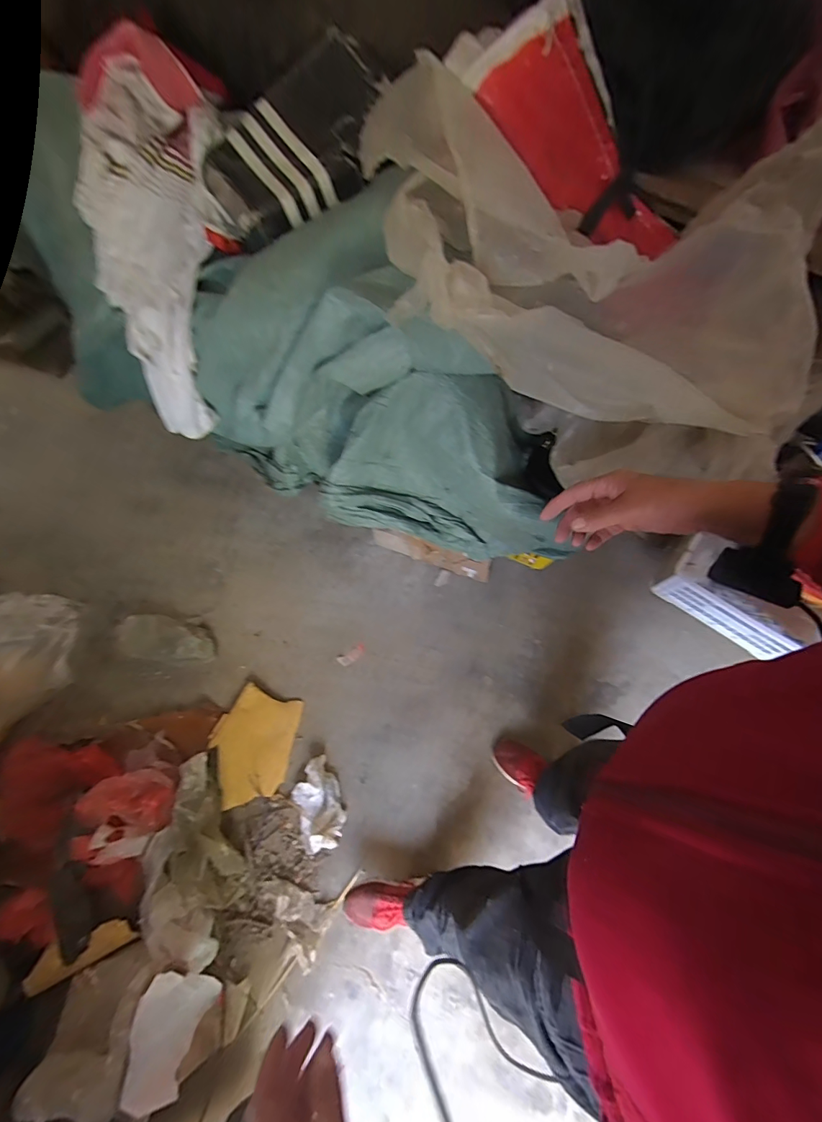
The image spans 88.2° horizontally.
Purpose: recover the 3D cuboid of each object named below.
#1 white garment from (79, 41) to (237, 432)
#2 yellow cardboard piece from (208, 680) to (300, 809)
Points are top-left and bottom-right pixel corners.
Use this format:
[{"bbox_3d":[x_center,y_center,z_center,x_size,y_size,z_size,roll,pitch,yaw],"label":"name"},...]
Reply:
[{"bbox_3d":[-0.492,-0.626,0.831,0.281,0.102,0.726,-6,95,-3],"label":"white garment"},{"bbox_3d":[-0.433,0.497,1.151,0.215,0.046,0.281,8,67,3],"label":"yellow cardboard piece"}]

